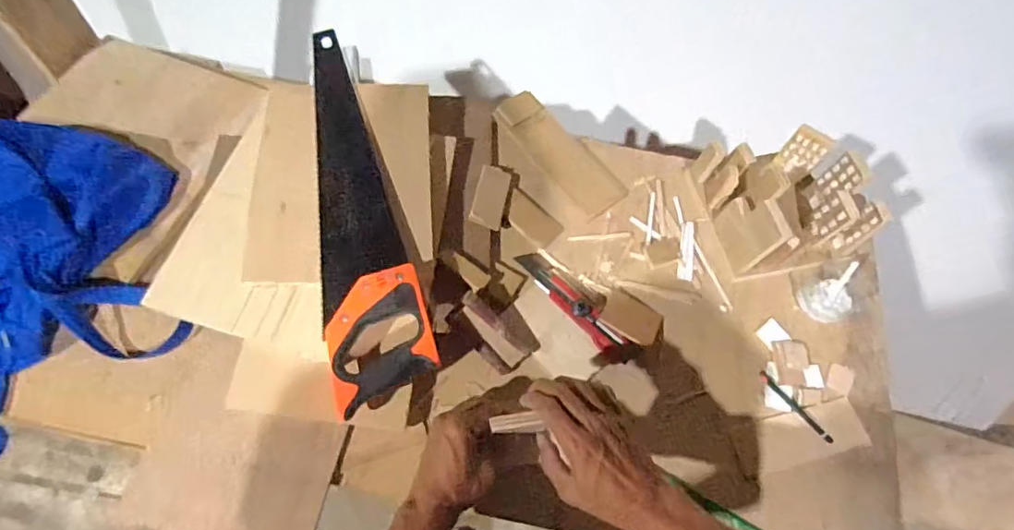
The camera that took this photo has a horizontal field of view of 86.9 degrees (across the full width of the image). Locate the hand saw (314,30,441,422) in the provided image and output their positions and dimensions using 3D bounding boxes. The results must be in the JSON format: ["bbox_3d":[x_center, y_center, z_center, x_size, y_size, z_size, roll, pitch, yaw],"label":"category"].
[{"bbox_3d":[-0.193,-0.086,0.644,0.106,0.034,0.494,-15,66,-10],"label":"hand saw"}]

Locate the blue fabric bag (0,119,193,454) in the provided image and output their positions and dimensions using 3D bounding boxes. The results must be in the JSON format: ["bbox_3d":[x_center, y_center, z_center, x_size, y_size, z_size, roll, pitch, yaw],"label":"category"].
[{"bbox_3d":[-0.500,0.014,0.574,0.265,0.122,0.361,9,64,1],"label":"blue fabric bag"}]

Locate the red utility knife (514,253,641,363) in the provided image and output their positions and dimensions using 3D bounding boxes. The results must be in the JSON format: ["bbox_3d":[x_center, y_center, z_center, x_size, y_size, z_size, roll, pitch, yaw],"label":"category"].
[{"bbox_3d":[0.084,0.051,0.669,0.037,0.023,0.187,-40,73,-19],"label":"red utility knife"}]

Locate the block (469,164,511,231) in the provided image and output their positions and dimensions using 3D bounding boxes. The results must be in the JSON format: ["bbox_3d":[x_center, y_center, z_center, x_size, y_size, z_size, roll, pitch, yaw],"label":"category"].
[{"bbox_3d":[-0.022,-0.091,0.715,0.042,0.013,0.087,11,64,2],"label":"block"}]

